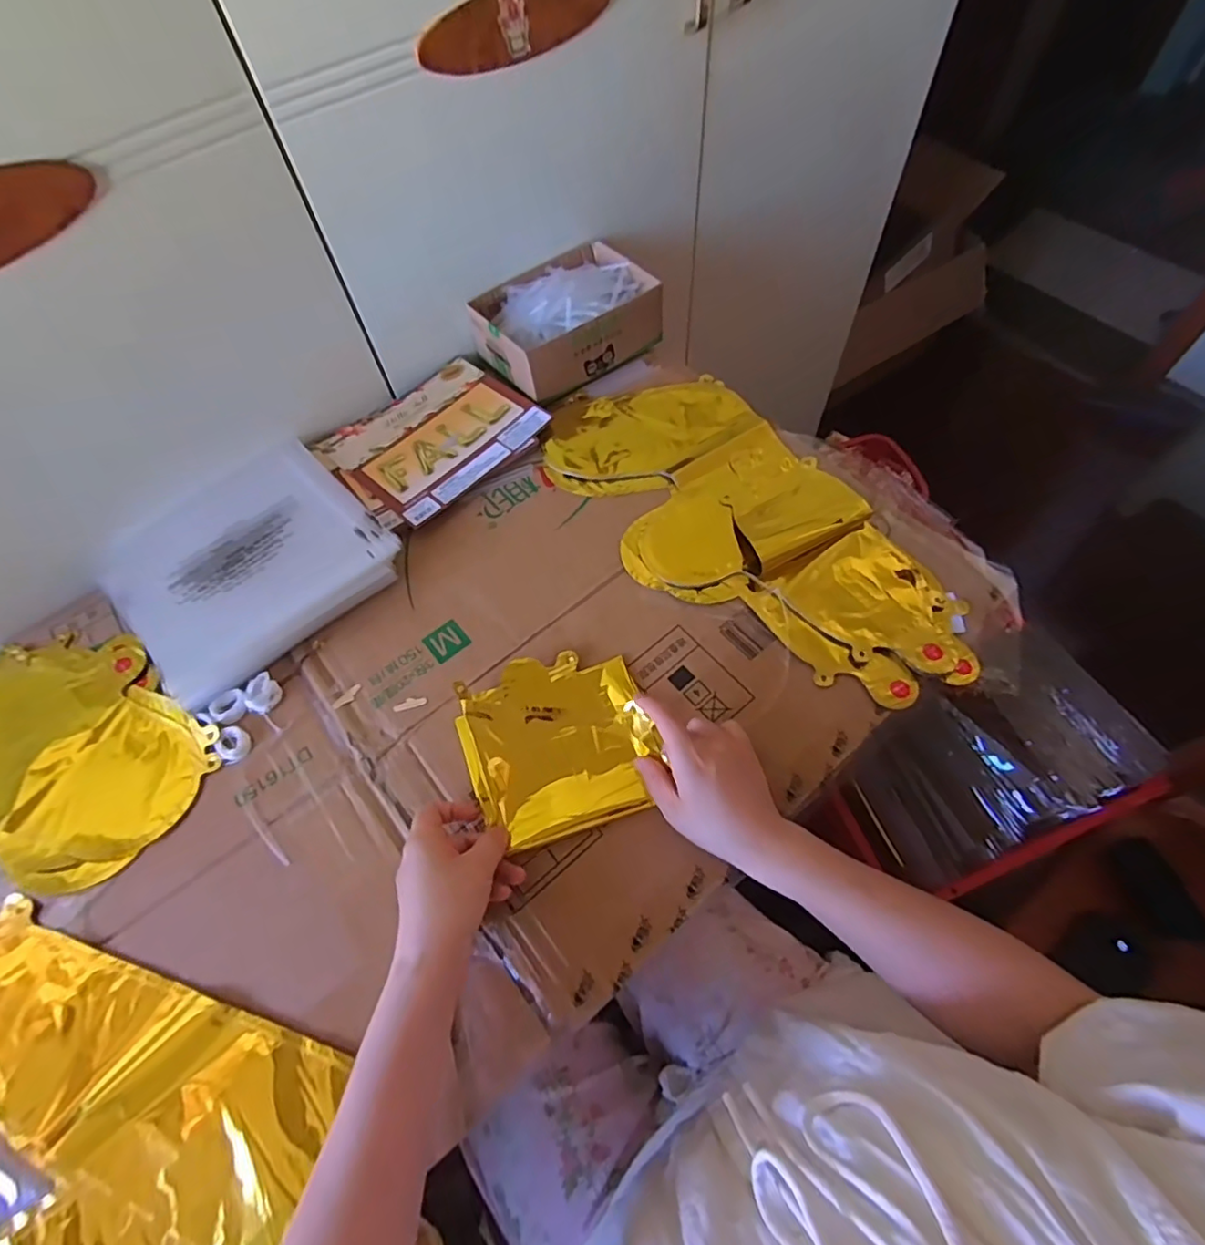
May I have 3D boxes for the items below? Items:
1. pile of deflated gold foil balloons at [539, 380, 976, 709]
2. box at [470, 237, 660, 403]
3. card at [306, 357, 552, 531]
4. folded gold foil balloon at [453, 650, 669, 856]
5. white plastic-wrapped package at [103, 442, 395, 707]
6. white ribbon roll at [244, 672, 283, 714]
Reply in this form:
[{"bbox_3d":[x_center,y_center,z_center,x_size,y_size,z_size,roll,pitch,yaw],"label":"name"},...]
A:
[{"bbox_3d":[0.129,-0.098,0.561,0.206,0.015,0.431,-38,67,-16],"label":"pile of deflated gold foil balloons"},{"bbox_3d":[-0.041,-0.342,0.667,0.182,0.063,0.139,-32,66,-14],"label":"box"},{"bbox_3d":[-0.180,-0.197,0.630,0.204,0.008,0.169,-40,68,-17],"label":"card"},{"bbox_3d":[-0.034,0.092,0.470,0.142,0.020,0.136,-18,63,-7],"label":"folded gold foil balloon"},{"bbox_3d":[-0.328,-0.060,0.552,0.218,0.025,0.207,-40,68,-17],"label":"white plastic-wrapped package"},{"bbox_3d":[-0.286,0.060,0.503,0.029,0.010,0.027,-1,62,2],"label":"white ribbon roll"}]

